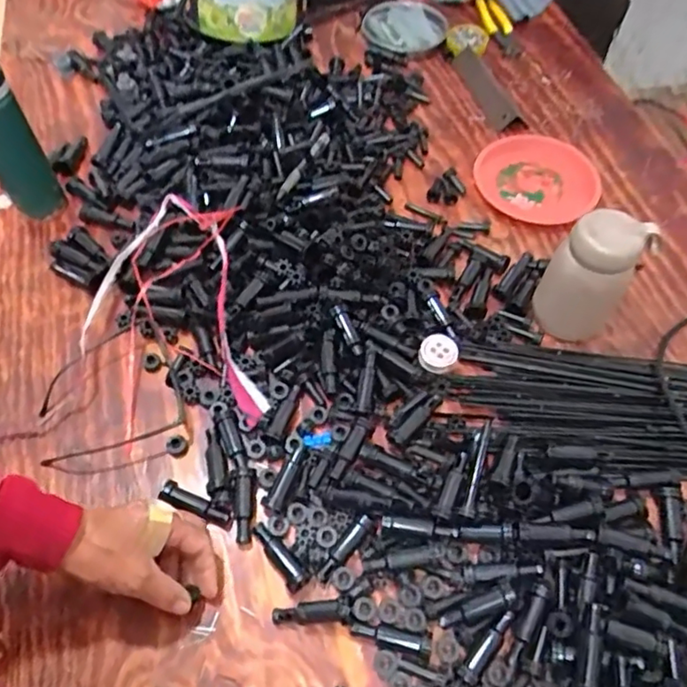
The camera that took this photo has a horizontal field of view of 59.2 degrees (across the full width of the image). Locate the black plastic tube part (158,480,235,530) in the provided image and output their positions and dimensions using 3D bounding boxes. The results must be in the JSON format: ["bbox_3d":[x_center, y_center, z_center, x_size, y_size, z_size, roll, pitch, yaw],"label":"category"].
[{"bbox_3d":[-0.134,0.148,0.549,0.072,0.013,0.020,23,60,14],"label":"black plastic tube part"}]

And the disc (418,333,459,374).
[{"bbox_3d":[0.098,0.009,0.620,0.038,0.011,0.043,24,71,1],"label":"disc"}]

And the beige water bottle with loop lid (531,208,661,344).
[{"bbox_3d":[0.254,-0.073,0.620,0.076,0.126,0.080,-35,64,-21],"label":"beige water bottle with loop lid"}]

